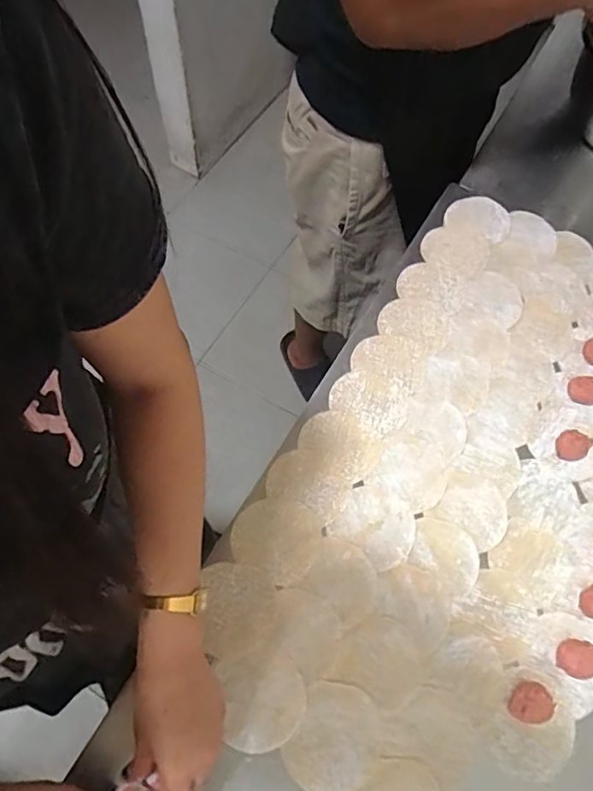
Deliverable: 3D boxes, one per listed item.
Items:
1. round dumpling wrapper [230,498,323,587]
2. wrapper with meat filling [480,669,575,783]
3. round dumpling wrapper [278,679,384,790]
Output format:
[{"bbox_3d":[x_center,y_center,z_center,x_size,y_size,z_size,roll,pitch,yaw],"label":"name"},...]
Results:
[{"bbox_3d":[-0.019,0.140,0.517,0.083,0.004,0.076,1,67,-2],"label":"round dumpling wrapper"},{"bbox_3d":[0.207,0.288,0.452,0.073,0.022,0.082,31,69,10],"label":"wrapper with meat filling"},{"bbox_3d":[0.034,0.298,0.453,0.074,0.004,0.084,23,68,7],"label":"round dumpling wrapper"}]

